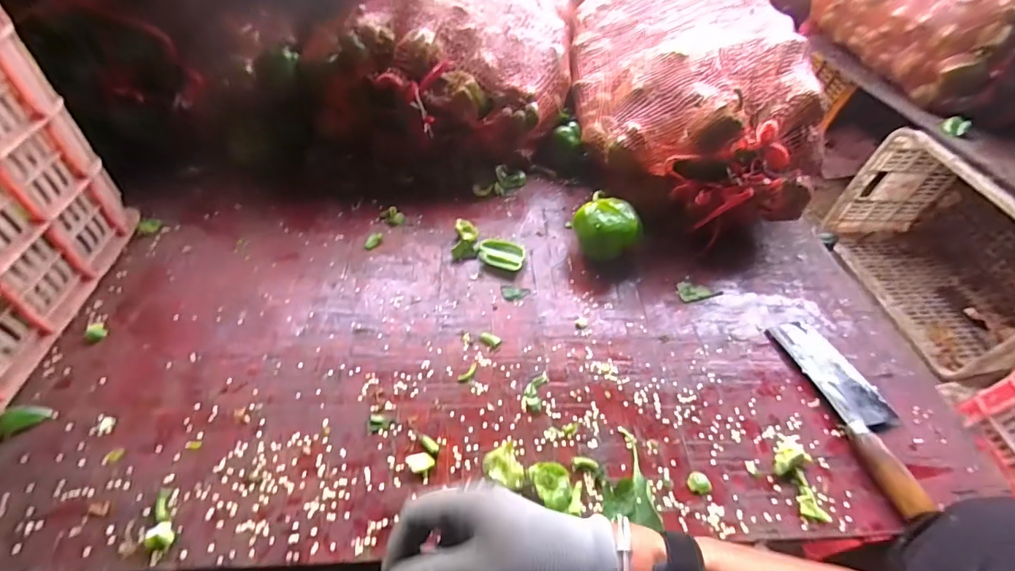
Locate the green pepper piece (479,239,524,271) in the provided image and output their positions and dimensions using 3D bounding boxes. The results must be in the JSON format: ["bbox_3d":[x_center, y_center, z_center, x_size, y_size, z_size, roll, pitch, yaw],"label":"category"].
[{"bbox_3d":[-0.009,-0.045,0.653,0.064,0.013,0.056,11,49,3],"label":"green pepper piece"}]

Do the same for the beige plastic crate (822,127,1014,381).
[{"bbox_3d":[1.117,-0.095,1.082,0.295,0.353,0.548,-4,50,-9],"label":"beige plastic crate"}]

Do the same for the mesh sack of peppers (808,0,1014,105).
[{"bbox_3d":[1.101,-0.773,1.238,0.211,0.264,0.731,3,49,-3],"label":"mesh sack of peppers"}]

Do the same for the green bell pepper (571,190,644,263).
[{"bbox_3d":[0.144,-0.079,0.665,0.089,0.084,0.092,3,49,-4],"label":"green bell pepper"}]

